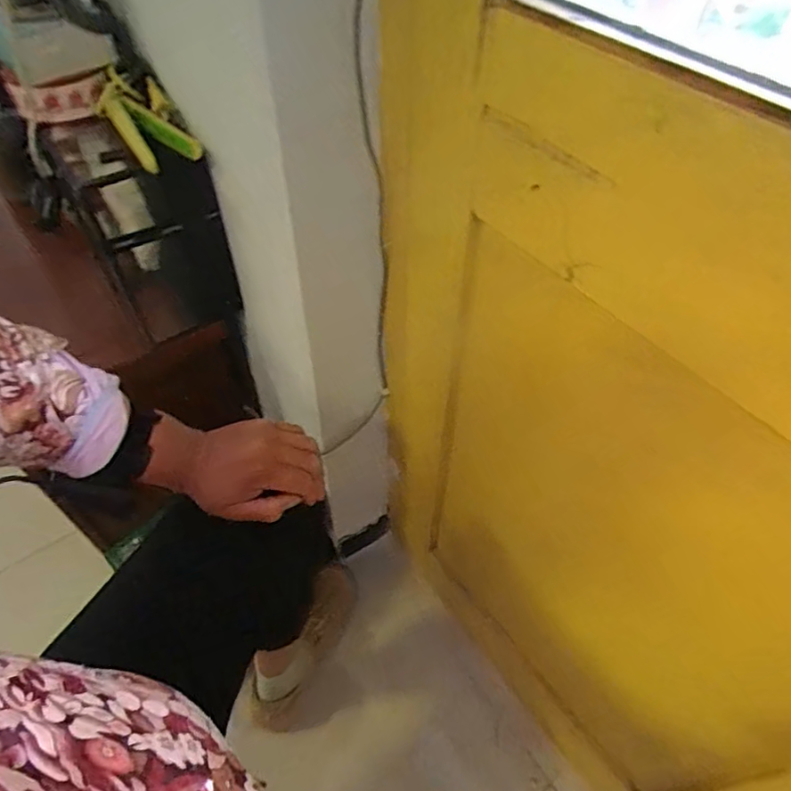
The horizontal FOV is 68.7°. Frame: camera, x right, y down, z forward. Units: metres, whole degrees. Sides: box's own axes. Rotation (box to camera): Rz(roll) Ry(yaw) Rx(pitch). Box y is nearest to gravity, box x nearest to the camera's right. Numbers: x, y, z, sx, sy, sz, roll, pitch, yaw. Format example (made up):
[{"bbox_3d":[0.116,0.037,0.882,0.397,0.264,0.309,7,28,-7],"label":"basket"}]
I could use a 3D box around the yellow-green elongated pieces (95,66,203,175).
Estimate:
[{"bbox_3d":[-0.281,-0.308,0.643,0.071,0.041,0.140,-28,60,-18],"label":"yellow-green elongated pieces"}]

